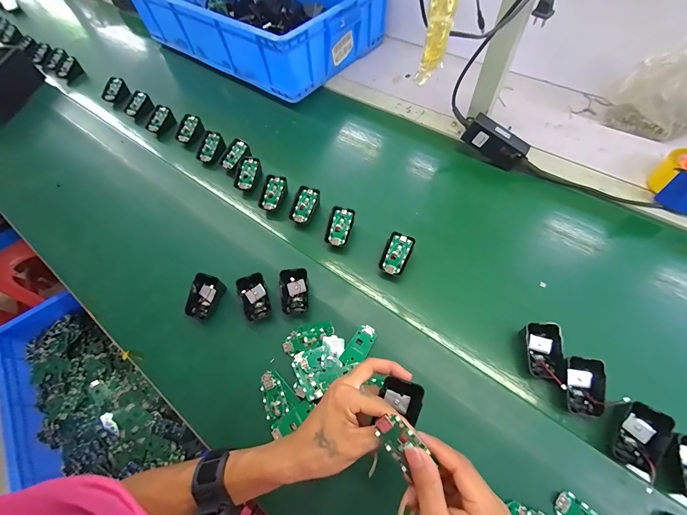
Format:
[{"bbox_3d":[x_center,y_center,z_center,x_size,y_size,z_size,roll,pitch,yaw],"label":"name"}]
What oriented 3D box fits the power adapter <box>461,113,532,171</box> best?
[{"bbox_3d":[0.285,-0.217,0.566,0.120,0.055,0.027,37,67,3],"label":"power adapter"}]

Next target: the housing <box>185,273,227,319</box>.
[{"bbox_3d":[-0.219,0.061,0.473,0.049,0.044,0.064,14,61,12],"label":"housing"}]

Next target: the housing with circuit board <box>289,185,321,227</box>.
[{"bbox_3d":[-0.071,-0.091,0.557,0.041,0.044,0.065,20,62,15],"label":"housing with circuit board"}]

